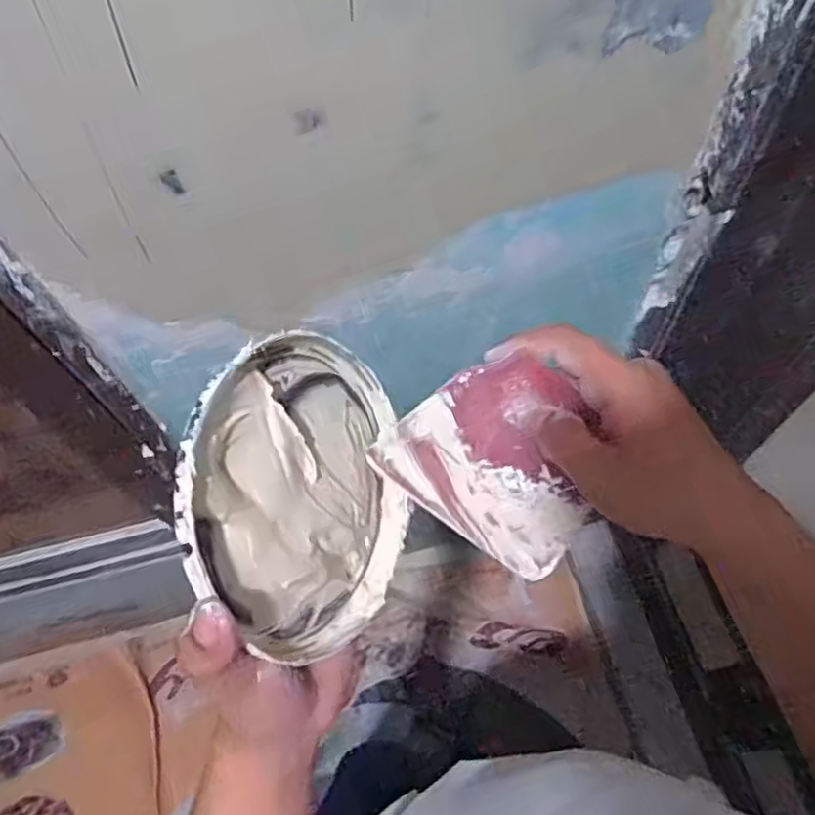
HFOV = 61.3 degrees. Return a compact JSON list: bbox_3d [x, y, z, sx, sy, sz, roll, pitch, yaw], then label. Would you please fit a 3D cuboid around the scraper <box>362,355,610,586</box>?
[{"bbox_3d":[0.055,0.029,0.377,0.118,0.005,0.101,37,105,-8],"label":"scraper"}]

